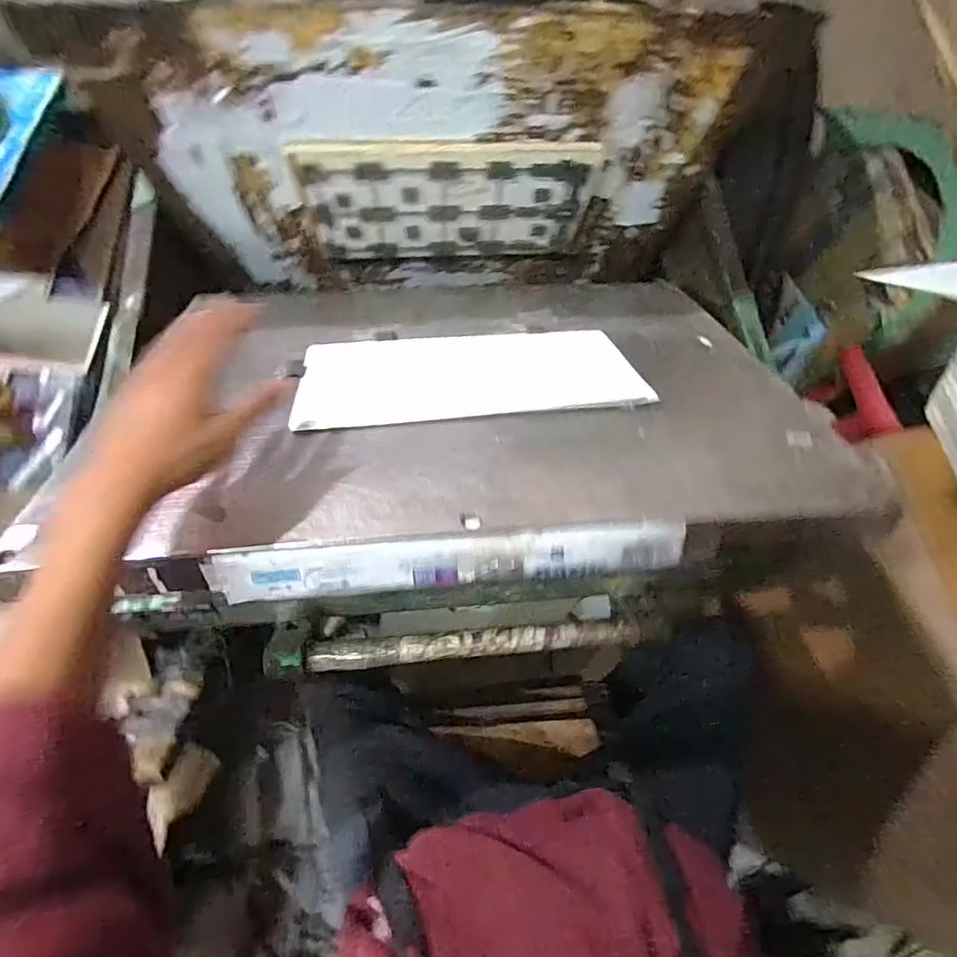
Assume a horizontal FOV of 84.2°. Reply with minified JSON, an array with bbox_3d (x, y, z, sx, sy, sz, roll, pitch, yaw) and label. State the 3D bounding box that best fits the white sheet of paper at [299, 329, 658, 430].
[{"bbox_3d":[-0.012,-0.117,0.579,0.350,0.006,0.176,-5,41,-6],"label":"white sheet of paper"}]

